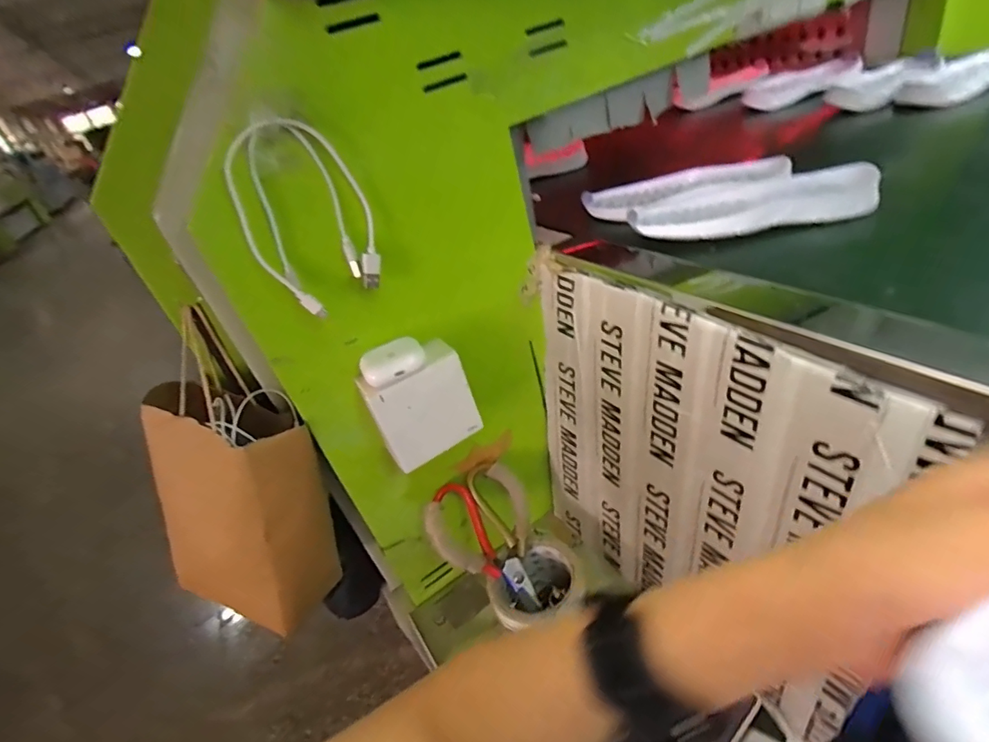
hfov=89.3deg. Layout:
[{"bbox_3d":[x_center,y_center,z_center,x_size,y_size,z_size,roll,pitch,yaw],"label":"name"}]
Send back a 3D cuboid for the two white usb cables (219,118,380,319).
[{"bbox_3d":[-0.133,-0.105,0.351,0.079,0.127,0.015,-29,31,-31],"label":"two white usb cables"}]

